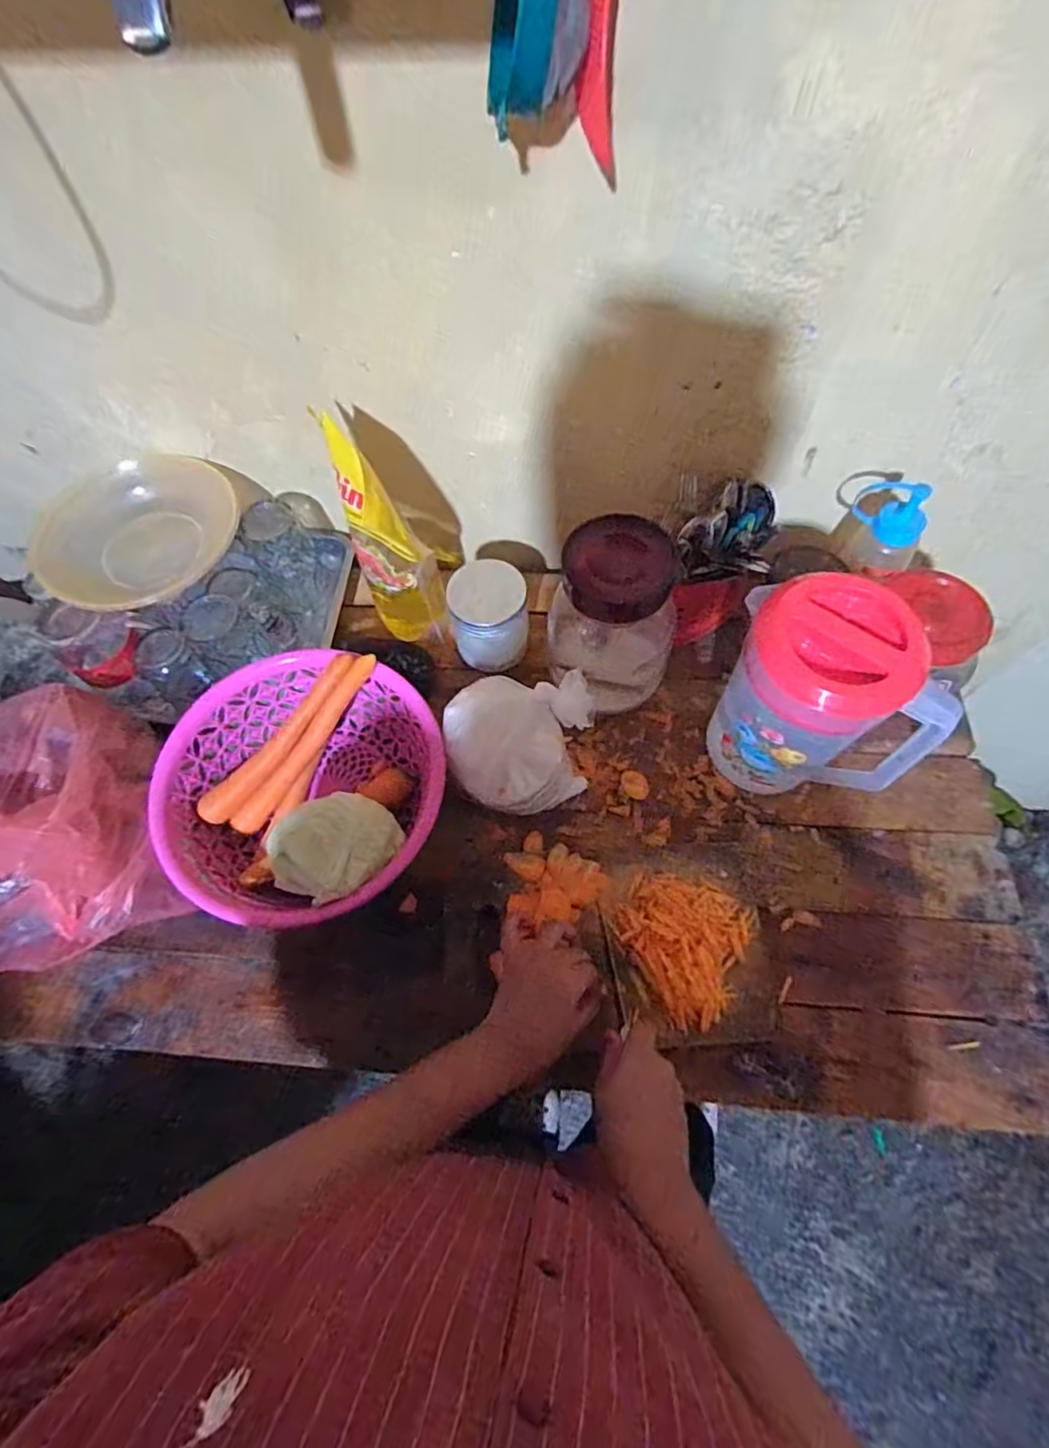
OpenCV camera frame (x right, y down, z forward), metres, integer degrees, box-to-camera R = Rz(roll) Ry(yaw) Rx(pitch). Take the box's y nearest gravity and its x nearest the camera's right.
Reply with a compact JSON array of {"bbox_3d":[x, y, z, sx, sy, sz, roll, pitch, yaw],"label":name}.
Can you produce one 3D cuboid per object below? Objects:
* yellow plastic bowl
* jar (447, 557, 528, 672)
[{"bbox_3d":[-0.448,-0.220,0.701,0.175,0.061,0.205,31,69,16],"label":"yellow plastic bowl"},{"bbox_3d":[-0.039,-0.123,0.697,0.081,0.108,0.078,-1,64,1],"label":"jar"}]

